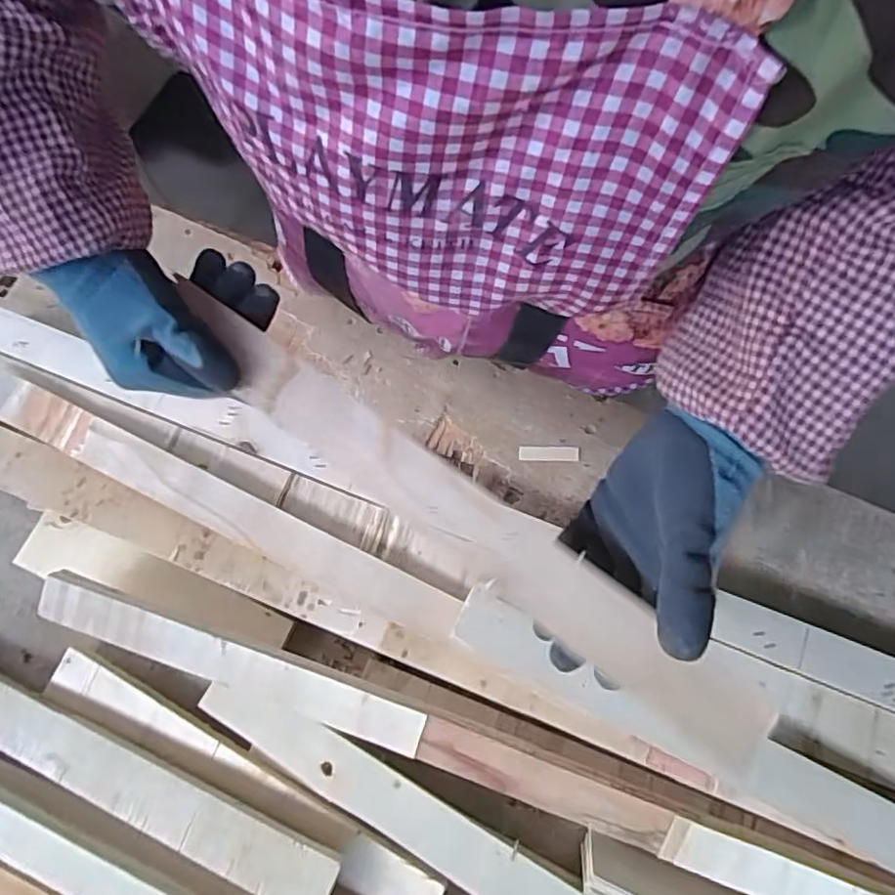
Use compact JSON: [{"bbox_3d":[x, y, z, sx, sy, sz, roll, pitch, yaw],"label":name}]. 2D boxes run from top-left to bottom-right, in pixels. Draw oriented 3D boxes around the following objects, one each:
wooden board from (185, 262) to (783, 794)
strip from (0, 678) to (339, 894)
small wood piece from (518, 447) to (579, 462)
[{"bbox_3d":[-0.004,0.030,0.338,0.383,0.013,0.045,37,76,12],"label":"wooden board"},{"bbox_3d":[-0.269,0.225,0.454,0.409,0.026,0.041,23,74,7],"label":"strip"},{"bbox_3d":[0.089,0.005,0.547,0.052,0.004,0.013,2,72,1],"label":"small wood piece"}]

